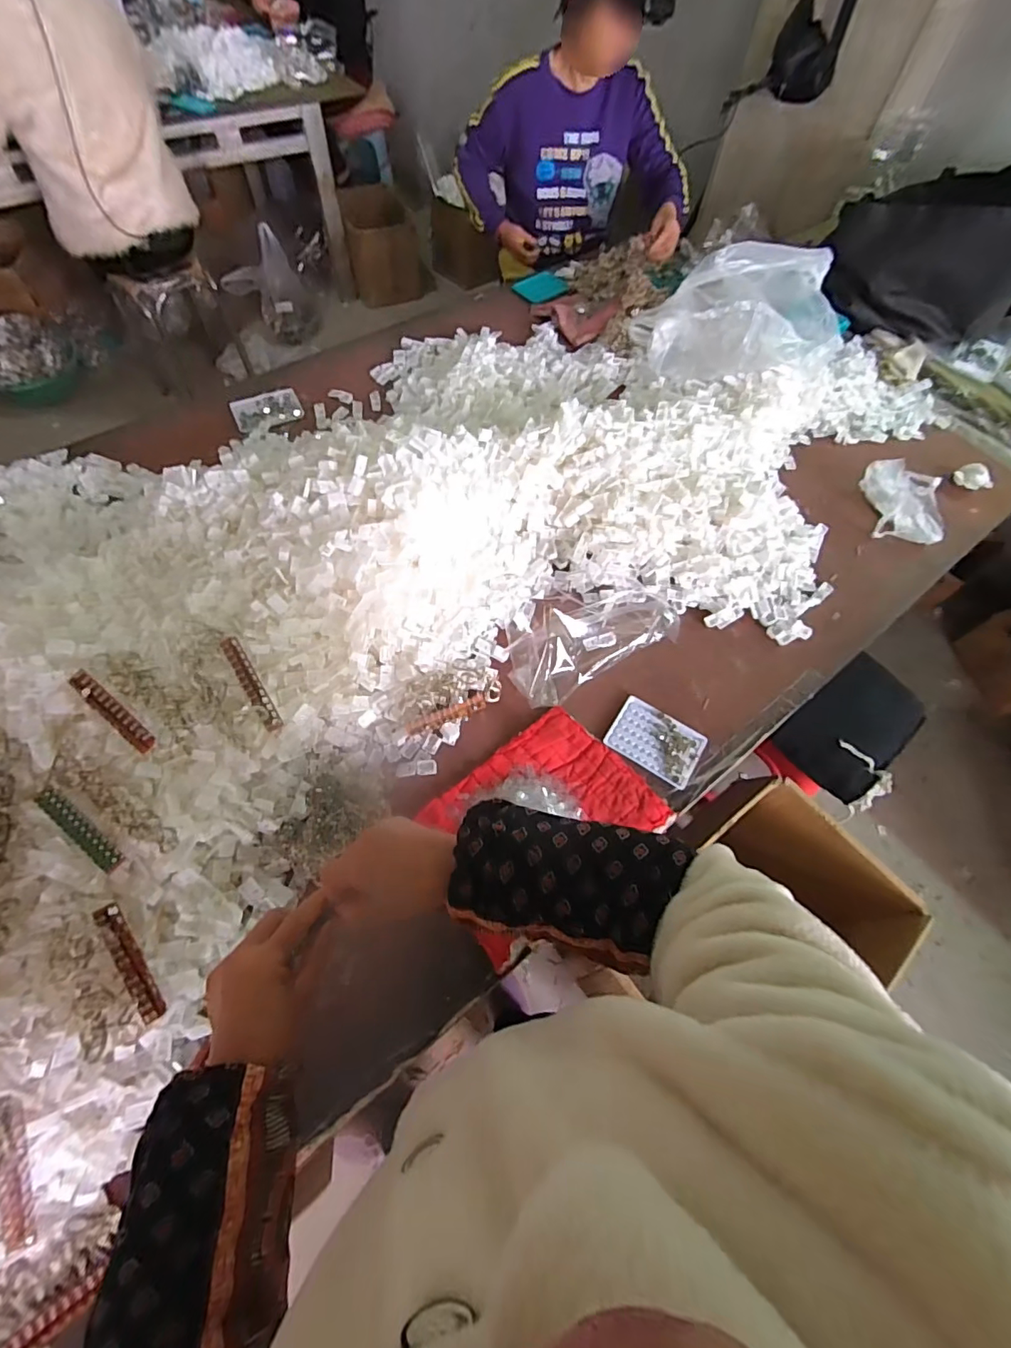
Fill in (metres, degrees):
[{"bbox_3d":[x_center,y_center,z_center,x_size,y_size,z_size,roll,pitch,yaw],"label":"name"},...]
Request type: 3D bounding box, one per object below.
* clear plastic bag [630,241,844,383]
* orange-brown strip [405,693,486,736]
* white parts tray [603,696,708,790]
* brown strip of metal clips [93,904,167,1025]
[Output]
[{"bbox_3d":[0.470,-0.736,1.084,0.358,0.211,0.222,5,62,-1],"label":"clear plastic bag"},{"bbox_3d":[-0.083,0.058,0.757,0.127,0.016,0.023,-21,65,-28],"label":"orange-brown strip"},{"bbox_3d":[0.225,0.098,0.776,0.131,0.009,0.098,33,65,13],"label":"white parts tray"},{"bbox_3d":[-0.381,0.294,0.531,0.023,0.008,0.124,-27,92,-53],"label":"brown strip of metal clips"}]

